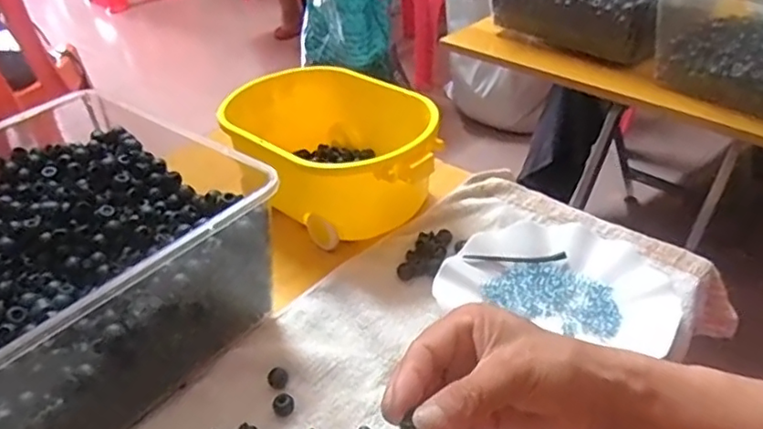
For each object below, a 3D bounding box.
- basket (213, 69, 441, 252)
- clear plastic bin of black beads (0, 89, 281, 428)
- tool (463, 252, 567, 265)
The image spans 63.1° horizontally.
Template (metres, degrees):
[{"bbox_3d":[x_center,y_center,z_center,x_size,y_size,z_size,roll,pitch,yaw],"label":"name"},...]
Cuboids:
[{"bbox_3d":[-0.048,-0.060,0.644,0.190,0.104,0.223,-18,38,-17],"label":"basket"},{"bbox_3d":[-0.265,0.053,0.496,0.284,0.142,0.275,24,46,34],"label":"clear plastic bin of black beads"},{"bbox_3d":[0.119,0.039,0.555,0.089,0.007,0.010,-2,36,5],"label":"tool"}]

